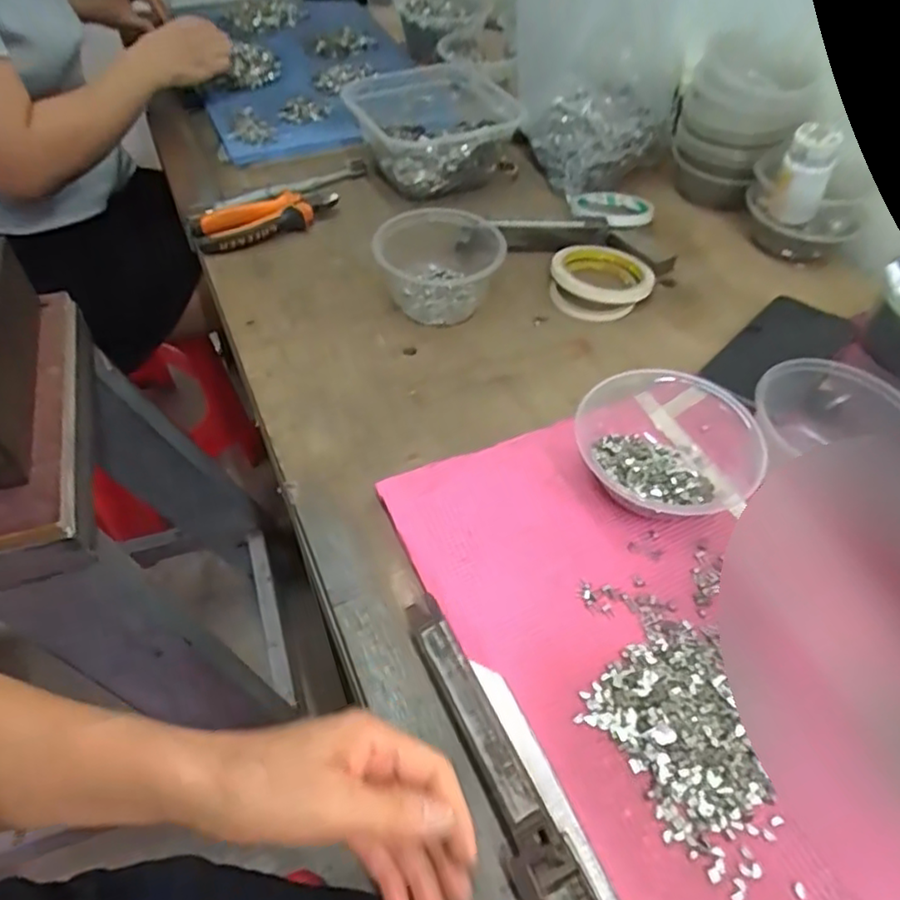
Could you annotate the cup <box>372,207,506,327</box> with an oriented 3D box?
[{"bbox_3d":[-0.009,-0.180,0.612,0.112,0.059,0.112,-1,51,1],"label":"cup"}]

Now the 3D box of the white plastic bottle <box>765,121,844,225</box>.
[{"bbox_3d":[0.339,-0.262,0.627,0.044,0.085,0.035,19,52,13],"label":"white plastic bottle"}]

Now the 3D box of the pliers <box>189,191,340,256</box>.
[{"bbox_3d":[-0.190,-0.242,0.683,0.153,0.025,0.069,-18,53,-13],"label":"pliers"}]

